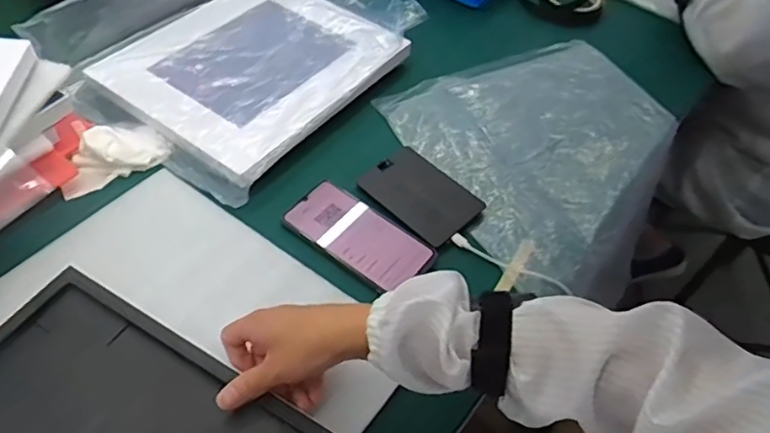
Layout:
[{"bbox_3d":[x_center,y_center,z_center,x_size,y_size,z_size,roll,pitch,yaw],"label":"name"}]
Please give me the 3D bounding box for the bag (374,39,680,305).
[{"bbox_3d":[0.205,-0.076,0.700,0.329,0.047,0.331,-20,56,-21],"label":"bag"}]

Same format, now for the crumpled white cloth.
[{"bbox_3d":[-0.286,-0.066,0.615,0.107,0.028,0.063,-22,57,-23],"label":"crumpled white cloth"}]

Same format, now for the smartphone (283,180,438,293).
[{"bbox_3d":[-0.025,0.016,0.584,0.144,0.005,0.072,32,54,19],"label":"smartphone"}]

